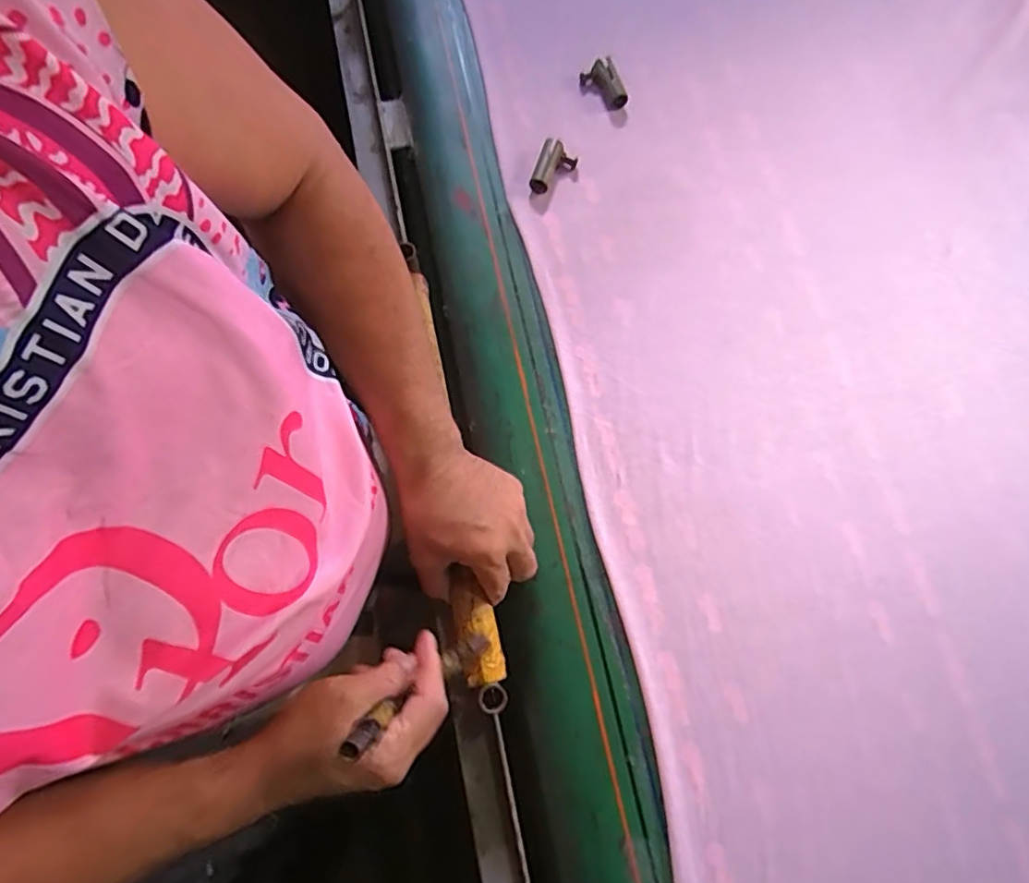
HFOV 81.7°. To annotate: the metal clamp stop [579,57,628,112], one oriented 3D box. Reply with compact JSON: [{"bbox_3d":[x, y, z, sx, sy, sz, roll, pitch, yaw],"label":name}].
[{"bbox_3d":[0.104,-0.405,0.678,0.033,0.027,0.062,-32,78,-10],"label":"metal clamp stop"}]

